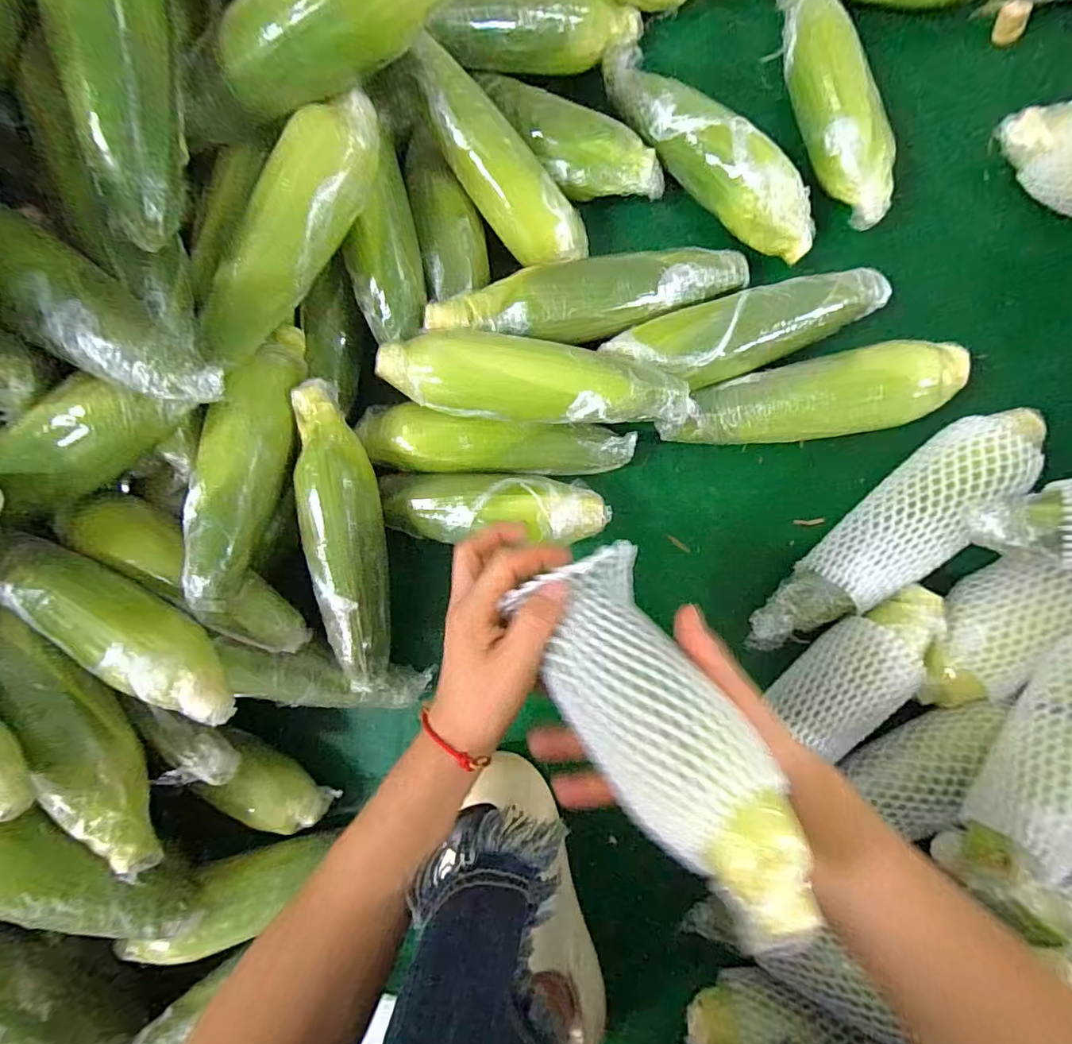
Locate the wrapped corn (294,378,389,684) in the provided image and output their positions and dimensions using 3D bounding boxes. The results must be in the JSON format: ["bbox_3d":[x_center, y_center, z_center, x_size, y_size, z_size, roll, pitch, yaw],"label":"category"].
[{"bbox_3d":[-0.155,0.011,0.432,0.053,0.046,0.236,-6,88,5],"label":"wrapped corn"}]

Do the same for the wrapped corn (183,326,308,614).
[{"bbox_3d":[-0.224,-0.051,0.415,0.057,0.048,0.237,6,75,5],"label":"wrapped corn"}]

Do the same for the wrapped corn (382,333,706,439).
[{"bbox_3d":[0.000,-0.106,0.420,0.235,0.054,0.059,8,90,5],"label":"wrapped corn"}]

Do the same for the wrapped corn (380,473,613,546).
[{"bbox_3d":[-0.034,-0.010,0.455,0.188,0.043,0.063,1,89,5],"label":"wrapped corn"}]

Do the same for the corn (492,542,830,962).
[{"bbox_3d":[0.059,0.101,0.273,0.074,0.048,0.188,-34,54,4],"label":"corn"}]

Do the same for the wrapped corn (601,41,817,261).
[{"bbox_3d":[0.141,-0.316,0.449,0.056,0.048,0.244,-41,86,3],"label":"wrapped corn"}]

